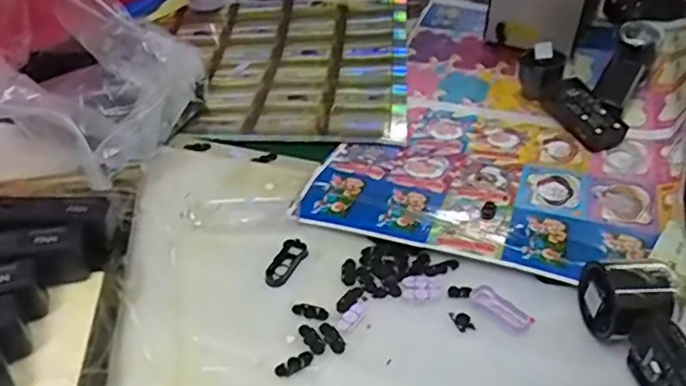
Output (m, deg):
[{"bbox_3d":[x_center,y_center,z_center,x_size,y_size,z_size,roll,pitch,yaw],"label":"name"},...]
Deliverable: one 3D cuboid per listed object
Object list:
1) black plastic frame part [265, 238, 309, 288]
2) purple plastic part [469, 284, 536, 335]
[{"bbox_3d":[-0.049,0.060,0.521,0.024,0.006,0.052,13,38,17],"label":"black plastic frame part"},{"bbox_3d":[0.125,0.091,0.480,0.021,0.004,0.052,-29,45,-34],"label":"purple plastic part"}]

